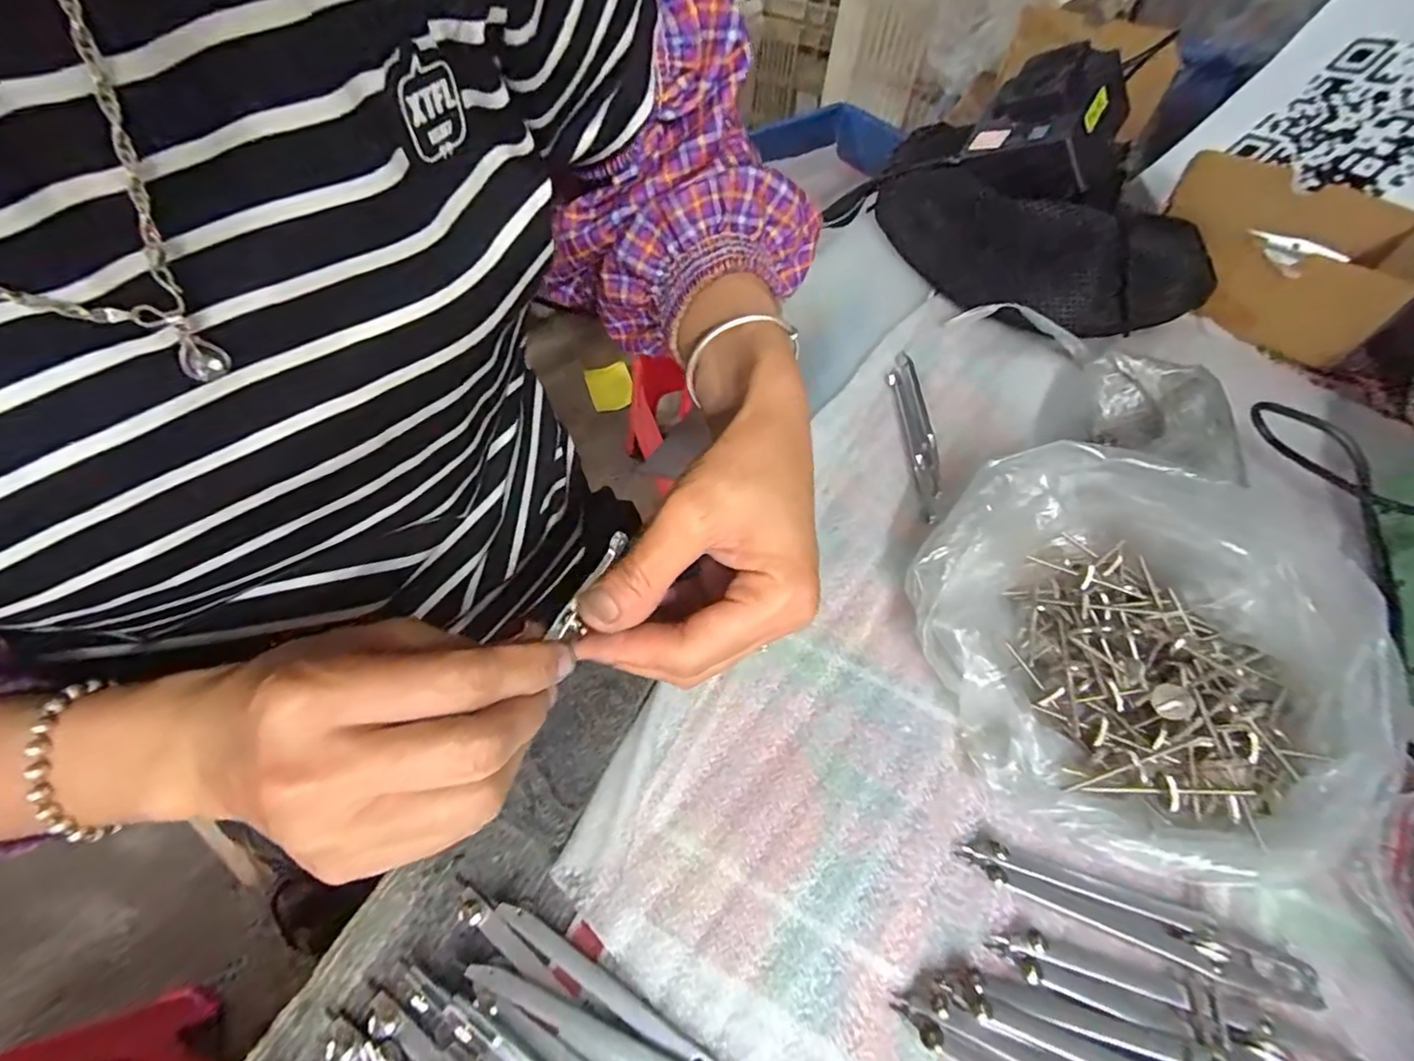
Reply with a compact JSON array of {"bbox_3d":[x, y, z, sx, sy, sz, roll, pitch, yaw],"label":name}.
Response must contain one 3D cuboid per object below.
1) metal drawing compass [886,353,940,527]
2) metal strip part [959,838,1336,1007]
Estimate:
[{"bbox_3d":[0.131,-0.064,0.381,0.018,0.005,0.139,1,55,-3],"label":"metal drawing compass"},{"bbox_3d":[0.163,0.149,0.235,0.123,0.007,0.018,18,56,9],"label":"metal strip part"}]

